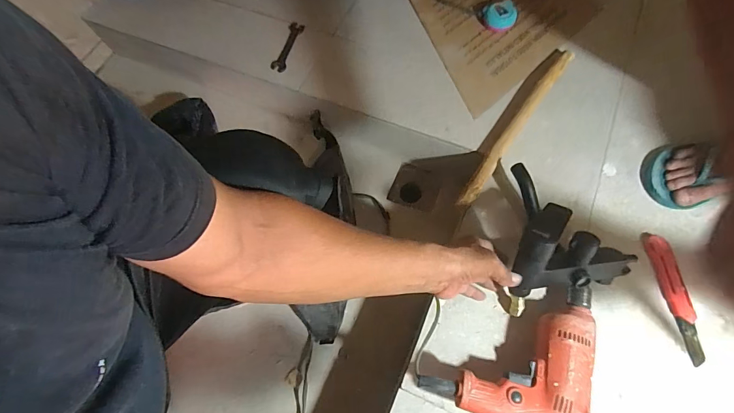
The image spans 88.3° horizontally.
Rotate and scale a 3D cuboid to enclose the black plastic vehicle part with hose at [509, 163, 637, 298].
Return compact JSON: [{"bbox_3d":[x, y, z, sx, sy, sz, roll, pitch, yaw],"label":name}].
[{"bbox_3d":[0.304,0.032,0.548,0.169,0.095,0.210,11,67,8],"label":"black plastic vehicle part with hose"}]

